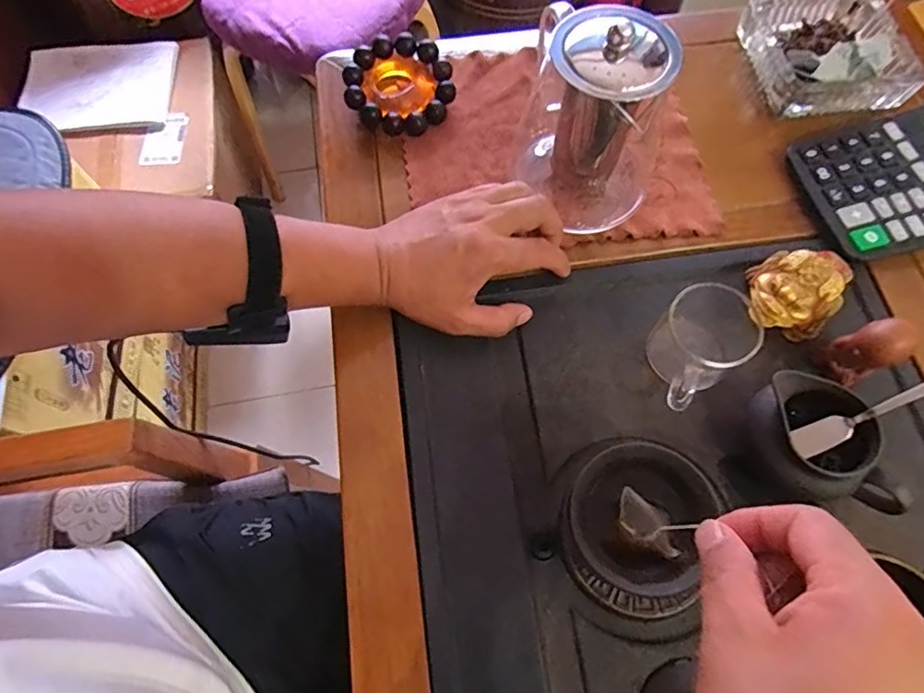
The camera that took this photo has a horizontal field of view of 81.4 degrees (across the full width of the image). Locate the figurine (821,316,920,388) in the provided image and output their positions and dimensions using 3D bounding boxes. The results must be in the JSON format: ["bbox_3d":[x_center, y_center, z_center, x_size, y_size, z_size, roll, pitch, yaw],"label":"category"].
[{"bbox_3d":[0.271,0.002,0.359,0.031,0.049,0.030,-33,70,-12],"label":"figurine"}]

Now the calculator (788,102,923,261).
[{"bbox_3d":[0.354,-0.135,0.419,0.145,0.033,0.118,-13,67,-4],"label":"calculator"}]

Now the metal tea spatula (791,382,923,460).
[{"bbox_3d":[0.269,0.028,0.319,0.140,0.005,0.018,-35,67,22],"label":"metal tea spatula"}]

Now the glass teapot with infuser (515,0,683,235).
[{"bbox_3d":[0.100,-0.177,0.397,0.107,0.133,0.124,15,68,7],"label":"glass teapot with infuser"}]

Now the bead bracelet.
[{"bbox_3d":[-0.053,-0.227,0.468,0.092,0.014,0.084,1,86,-9],"label":"bead bracelet"}]

